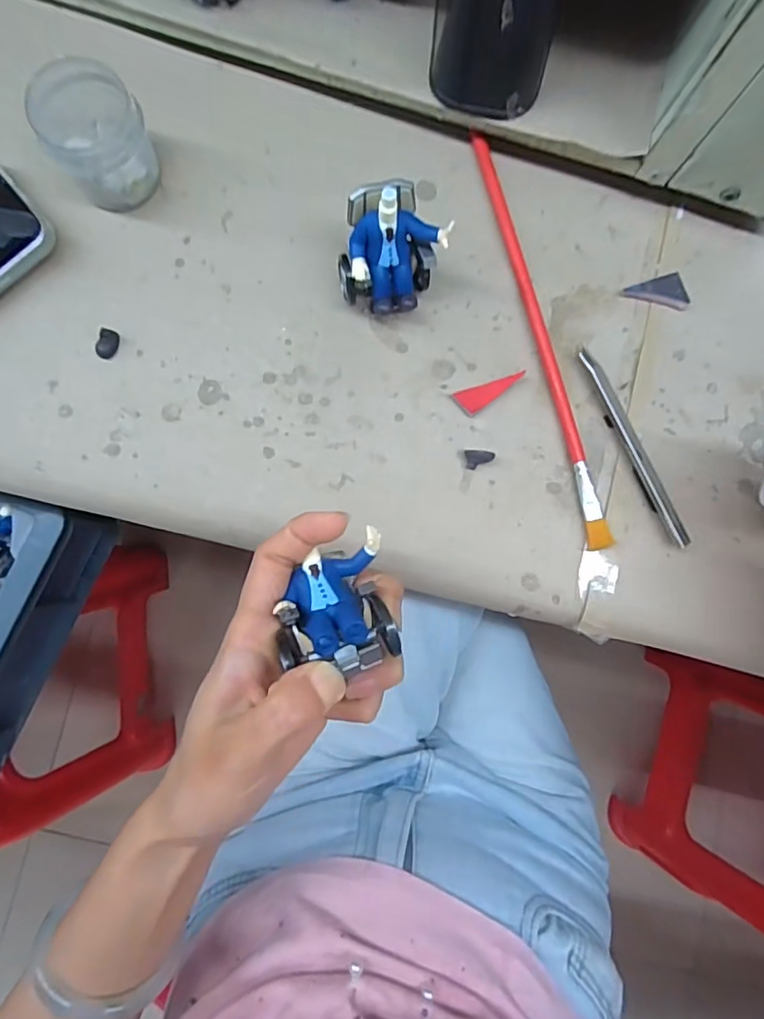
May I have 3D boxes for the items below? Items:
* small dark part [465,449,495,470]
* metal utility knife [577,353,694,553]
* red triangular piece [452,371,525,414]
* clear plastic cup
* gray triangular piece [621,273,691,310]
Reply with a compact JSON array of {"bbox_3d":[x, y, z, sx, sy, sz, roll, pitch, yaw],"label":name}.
[{"bbox_3d":[0.055,-0.028,0.308,0.016,0.006,0.011,5,85,-2],"label":"small dark part"},{"bbox_3d":[0.143,-0.036,0.310,0.009,0.011,0.122,-23,86,-4],"label":"metal utility knife"},{"bbox_3d":[0.063,-0.066,0.312,0.040,0.008,0.013,-20,86,-4],"label":"red triangular piece"},{"bbox_3d":[-0.152,-0.199,0.294,0.051,0.054,0.044,-34,87,-5],"label":"clear plastic cup"},{"bbox_3d":[0.163,-0.126,0.323,0.036,0.007,0.021,-15,86,-4],"label":"gray triangular piece"}]

